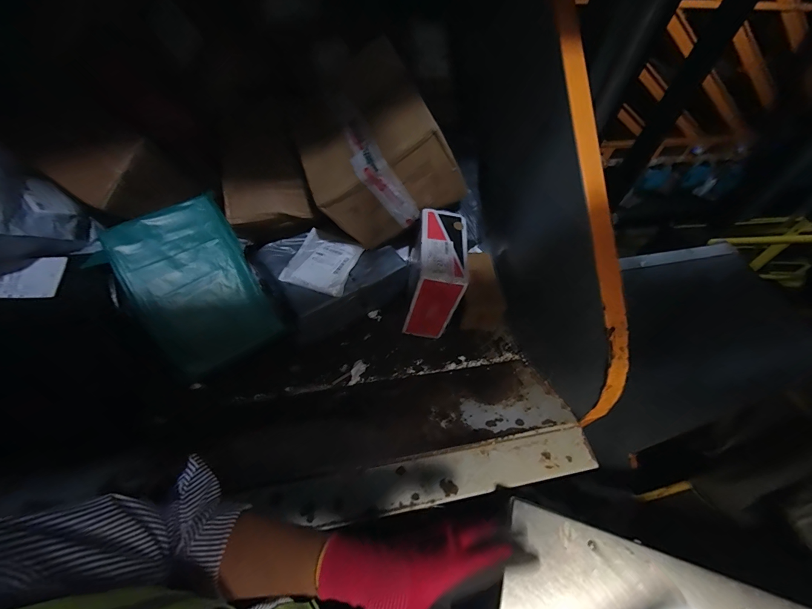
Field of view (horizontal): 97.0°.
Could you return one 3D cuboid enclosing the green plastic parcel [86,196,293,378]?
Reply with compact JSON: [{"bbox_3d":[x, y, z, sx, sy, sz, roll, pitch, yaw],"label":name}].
[{"bbox_3d":[-0.373,-0.035,0.636,0.199,0.053,0.269,-32,105,-18],"label":"green plastic parcel"}]

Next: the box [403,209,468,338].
[{"bbox_3d":[0.061,-0.045,0.726,0.090,0.225,0.175,10,55,2],"label":"box"}]

